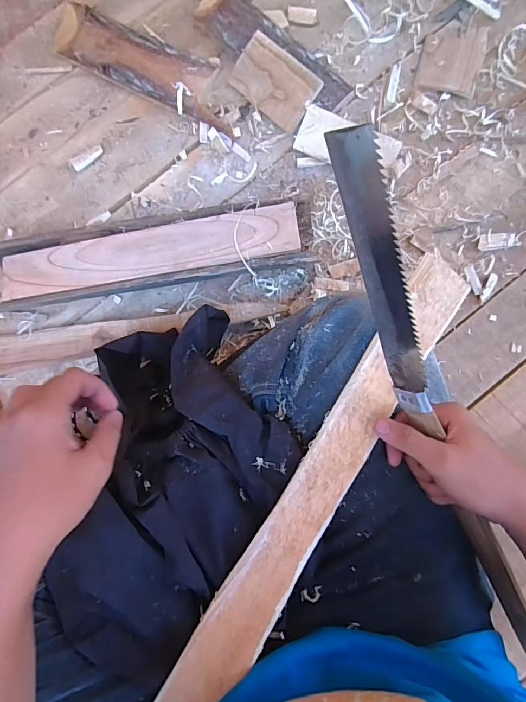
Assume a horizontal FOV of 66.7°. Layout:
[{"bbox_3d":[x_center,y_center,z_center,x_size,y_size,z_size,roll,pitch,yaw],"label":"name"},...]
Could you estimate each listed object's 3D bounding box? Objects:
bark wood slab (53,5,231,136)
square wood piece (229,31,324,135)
[{"bbox_3d":[-0.169,-0.416,0.581,0.301,0.024,0.083,28,86,4],"label":"bark wood slab"},{"bbox_3d":[0.015,-0.370,0.552,0.123,0.007,0.074,44,118,6],"label":"square wood piece"}]

